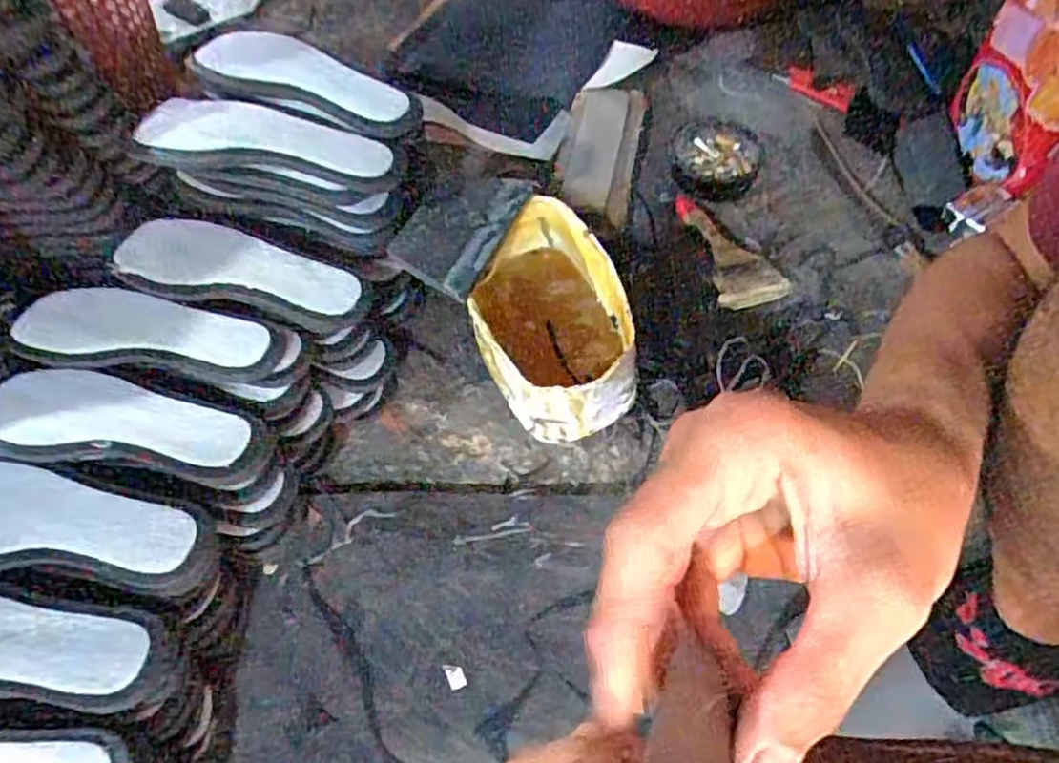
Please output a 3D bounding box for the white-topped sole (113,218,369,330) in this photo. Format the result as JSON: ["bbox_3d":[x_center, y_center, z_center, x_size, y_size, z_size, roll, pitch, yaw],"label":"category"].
[{"bbox_3d":[-0.258,-0.100,0.611,0.224,0.019,0.083,14,60,14],"label":"white-topped sole"}]

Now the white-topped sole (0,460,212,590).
[{"bbox_3d":[-0.350,0.100,0.504,0.240,0.018,0.075,3,59,8],"label":"white-topped sole"}]

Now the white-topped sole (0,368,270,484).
[{"bbox_3d":[-0.317,0.031,0.539,0.230,0.014,0.069,9,60,11],"label":"white-topped sole"}]

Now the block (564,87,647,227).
[{"bbox_3d":[0.081,-0.260,0.770,0.078,0.029,0.171,8,72,6],"label":"block"}]

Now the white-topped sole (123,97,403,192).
[{"bbox_3d":[-0.228,-0.217,0.610,0.234,0.024,0.087,9,60,11],"label":"white-topped sole"}]

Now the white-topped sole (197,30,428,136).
[{"bbox_3d":[-0.209,-0.290,0.657,0.235,0.032,0.072,21,62,18],"label":"white-topped sole"}]

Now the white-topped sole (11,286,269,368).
[{"bbox_3d":[-0.329,-0.048,0.590,0.211,0.012,0.062,2,58,7],"label":"white-topped sole"}]

